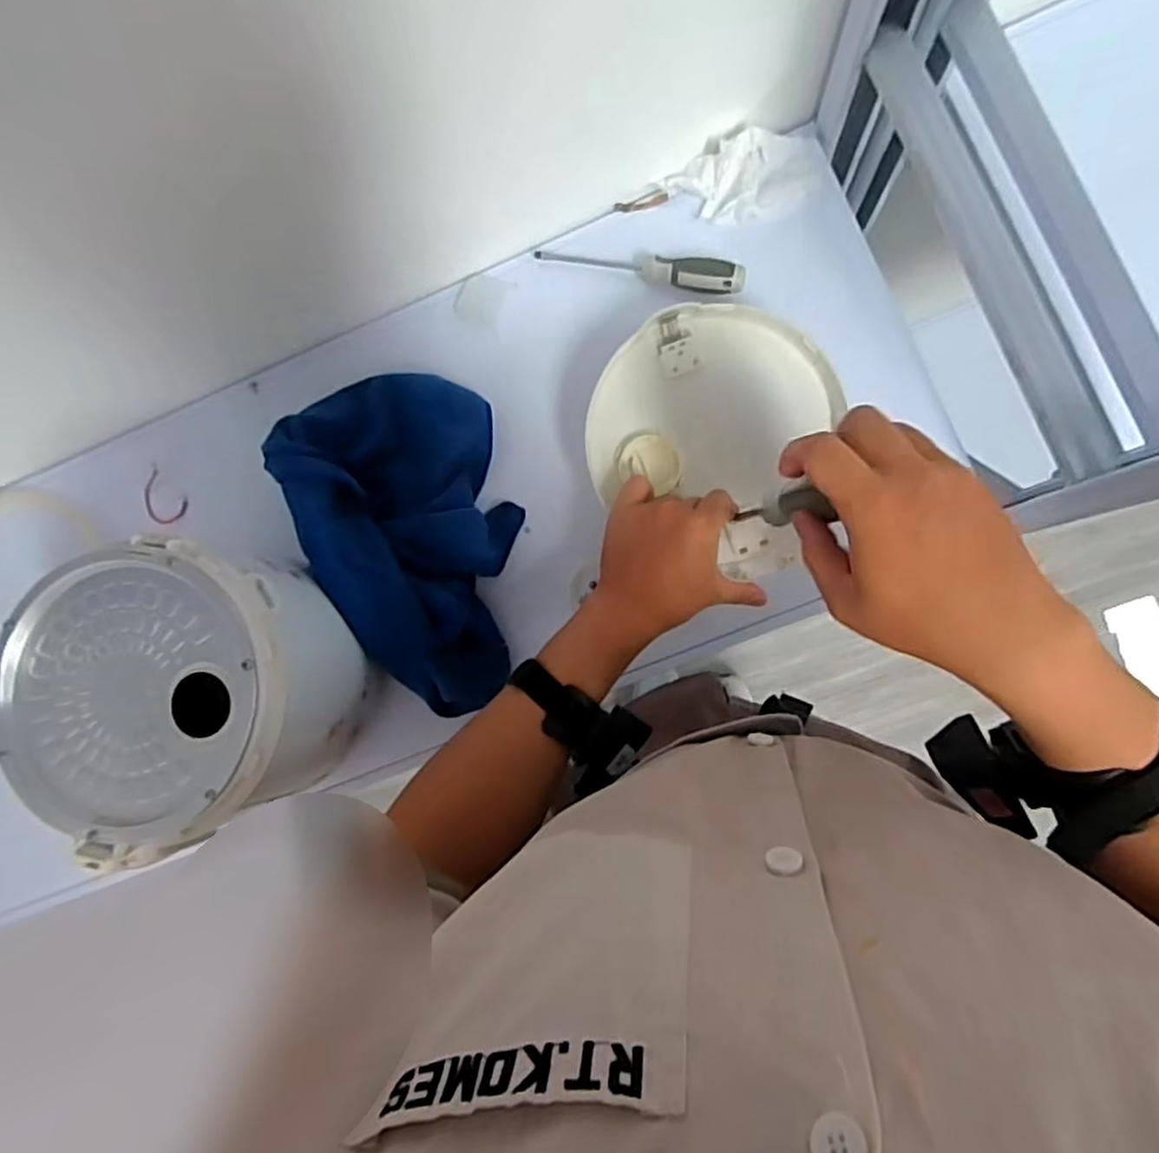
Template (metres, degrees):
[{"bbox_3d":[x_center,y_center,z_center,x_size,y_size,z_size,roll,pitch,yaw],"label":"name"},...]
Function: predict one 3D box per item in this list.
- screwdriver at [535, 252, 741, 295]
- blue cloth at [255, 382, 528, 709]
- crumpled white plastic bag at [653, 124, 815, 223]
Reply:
[{"bbox_3d":[0.053,-0.276,0.597,0.182,0.028,0.027,18,88,8],"label":"screwdriver"},{"bbox_3d":[-0.132,-0.031,0.574,0.172,0.042,0.285,-23,87,-21],"label":"blue cloth"},{"bbox_3d":[0.141,-0.342,0.583,0.133,0.034,0.071,-16,84,6],"label":"crumpled white plastic bag"}]

